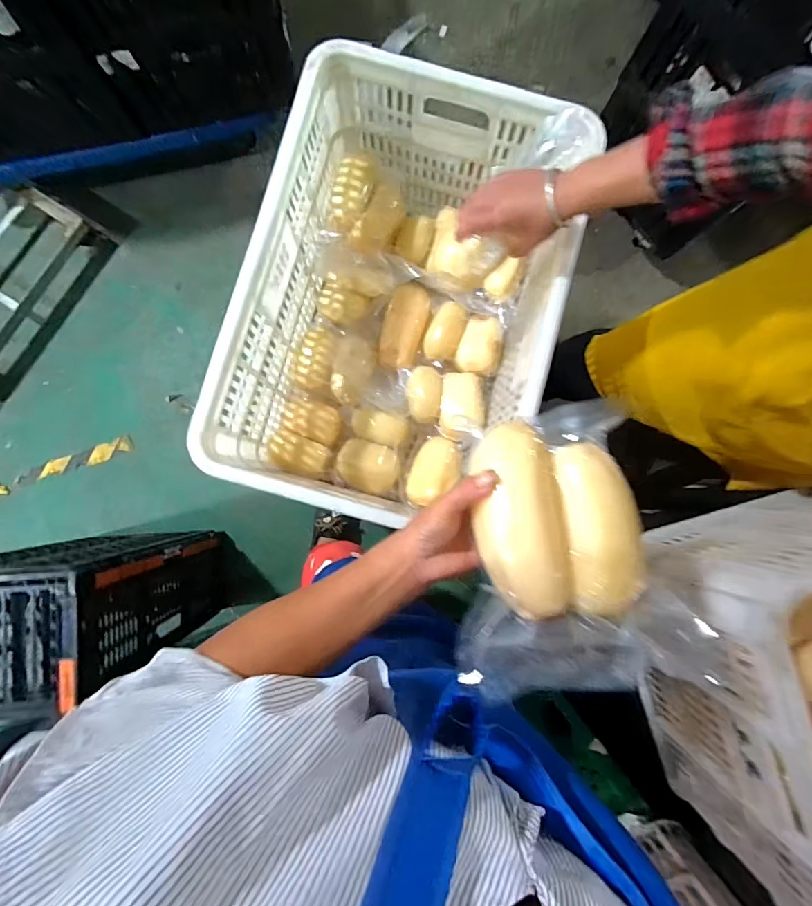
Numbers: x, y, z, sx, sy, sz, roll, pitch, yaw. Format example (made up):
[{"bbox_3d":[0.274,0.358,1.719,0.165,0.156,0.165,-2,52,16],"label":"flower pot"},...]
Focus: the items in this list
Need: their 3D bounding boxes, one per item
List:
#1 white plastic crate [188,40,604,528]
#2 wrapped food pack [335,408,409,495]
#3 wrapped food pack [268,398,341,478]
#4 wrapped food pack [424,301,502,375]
[{"bbox_3d":[-0.008,-0.221,0.713,0.394,0.282,0.586,15,86,-2],"label":"white plastic crate"},{"bbox_3d":[-0.064,-0.004,0.806,0.117,0.054,0.147,12,86,-2],"label":"wrapped food pack"},{"bbox_3d":[-0.182,-0.032,0.802,0.111,0.036,0.139,17,86,-1],"label":"wrapped food pack"},{"bbox_3d":[0.111,-0.214,0.820,0.143,0.049,0.114,23,86,-1],"label":"wrapped food pack"}]

